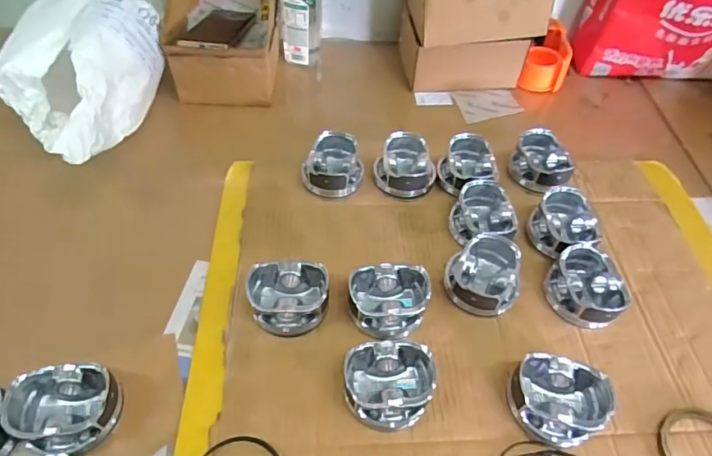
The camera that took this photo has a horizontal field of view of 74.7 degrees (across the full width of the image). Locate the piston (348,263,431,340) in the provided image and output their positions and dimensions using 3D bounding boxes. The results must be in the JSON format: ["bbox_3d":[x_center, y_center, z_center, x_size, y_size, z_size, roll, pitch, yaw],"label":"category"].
[{"bbox_3d":[0.035,0.081,0.512,0.084,0.049,0.072,0,53,-3],"label":"piston"}]

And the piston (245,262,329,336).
[{"bbox_3d":[-0.074,0.078,0.511,0.088,0.046,0.075,1,53,-1],"label":"piston"}]

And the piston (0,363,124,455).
[{"bbox_3d":[-0.269,0.169,0.434,0.091,0.047,0.074,-3,53,-5],"label":"piston"}]

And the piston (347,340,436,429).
[{"bbox_3d":[0.032,0.154,0.456,0.086,0.044,0.077,-1,53,-3],"label":"piston"}]

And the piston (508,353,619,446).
[{"bbox_3d":[0.196,0.168,0.454,0.092,0.044,0.077,6,53,2],"label":"piston"}]

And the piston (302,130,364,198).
[{"bbox_3d":[-0.032,-0.085,0.640,0.083,0.048,0.085,3,53,0],"label":"piston"}]

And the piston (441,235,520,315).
[{"bbox_3d":[0.149,0.051,0.538,0.082,0.054,0.089,1,53,-2],"label":"piston"}]

